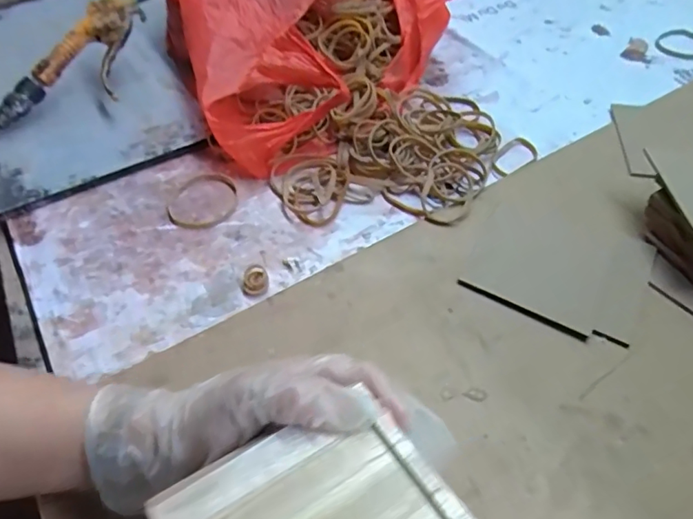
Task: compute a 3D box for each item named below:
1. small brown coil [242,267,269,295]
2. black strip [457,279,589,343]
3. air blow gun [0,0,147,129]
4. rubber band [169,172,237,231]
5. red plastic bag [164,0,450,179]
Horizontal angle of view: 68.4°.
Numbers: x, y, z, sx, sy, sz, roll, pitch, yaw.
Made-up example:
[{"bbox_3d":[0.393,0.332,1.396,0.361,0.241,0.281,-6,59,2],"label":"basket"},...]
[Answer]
[{"bbox_3d":[-0.074,0.018,0.417,0.021,0.010,0.025,-12,53,-8],"label":"small brown coil"},{"bbox_3d":[0.136,0.039,0.399,0.103,0.005,0.006,24,57,19],"label":"black strip"},{"bbox_3d":[-0.266,-0.217,0.541,0.082,0.040,0.241,34,74,24],"label":"air blow gun"},{"bbox_3d":[-0.134,-0.055,0.475,0.064,0.004,0.073,-17,54,-11],"label":"rubber band"},{"bbox_3d":[-0.049,-0.278,0.568,0.292,0.124,0.365,35,61,25],"label":"red plastic bag"}]

